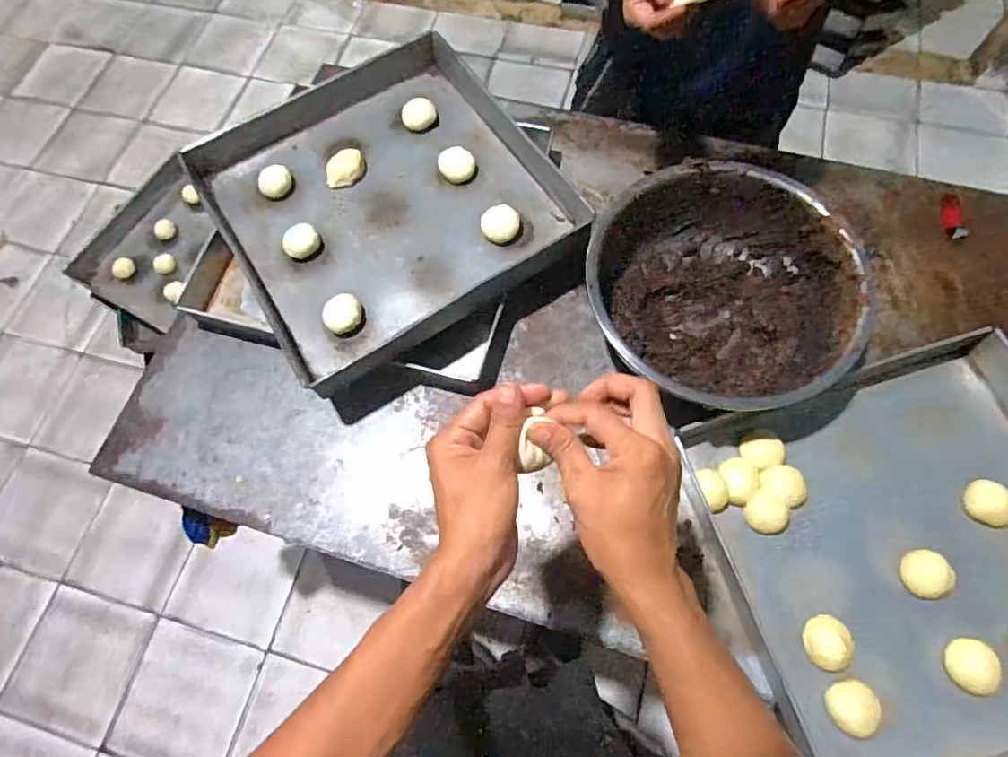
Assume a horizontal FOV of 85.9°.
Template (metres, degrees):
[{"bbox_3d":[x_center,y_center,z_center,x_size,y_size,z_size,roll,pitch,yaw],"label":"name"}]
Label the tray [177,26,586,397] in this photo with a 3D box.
[{"bbox_3d":[-0.174,-0.268,0.800,0.463,0.053,0.468,-32,73,-8],"label":"tray"}]

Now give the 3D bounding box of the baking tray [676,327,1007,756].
[{"bbox_3d":[0.517,0.215,0.660,0.475,0.049,0.473,-16,71,-3],"label":"baking tray"}]

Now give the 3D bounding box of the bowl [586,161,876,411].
[{"bbox_3d":[0.287,-0.115,0.744,0.332,0.120,0.325,-1,71,2],"label":"bowl"}]

